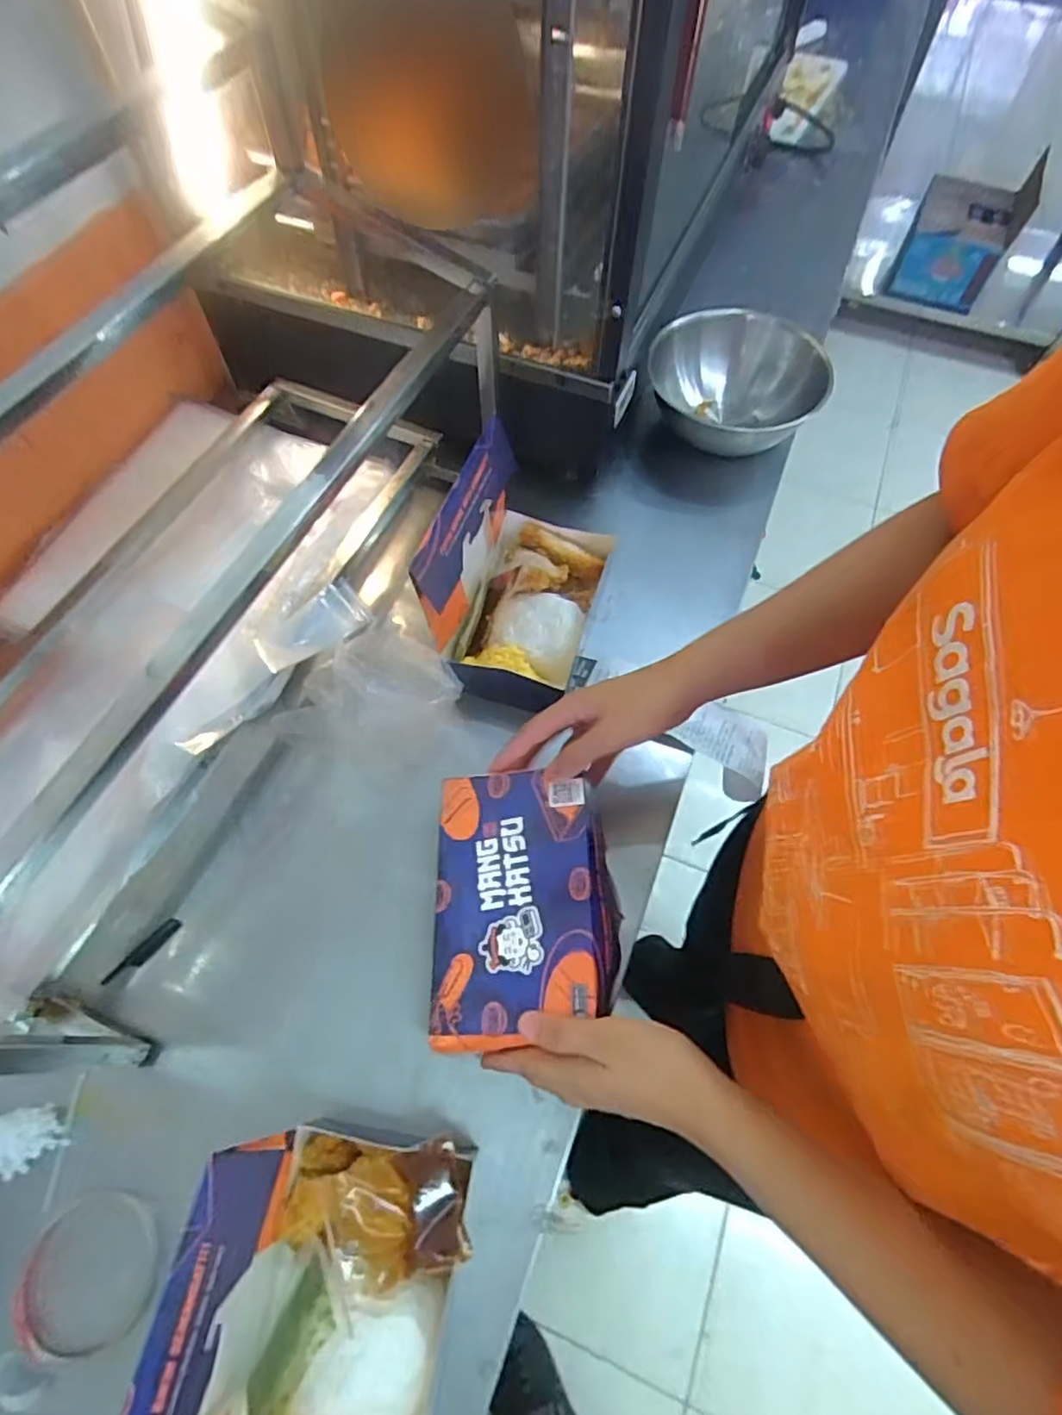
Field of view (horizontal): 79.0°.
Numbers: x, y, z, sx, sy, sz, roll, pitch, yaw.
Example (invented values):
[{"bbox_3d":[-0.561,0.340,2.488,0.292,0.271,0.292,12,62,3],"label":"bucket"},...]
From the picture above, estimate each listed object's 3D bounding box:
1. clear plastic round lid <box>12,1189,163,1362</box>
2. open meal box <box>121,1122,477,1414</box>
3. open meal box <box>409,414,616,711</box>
[{"bbox_3d":[-0.271,0.347,0.395,0.080,0.009,0.075,-10,63,-6],"label":"clear plastic round lid"},{"bbox_3d":[-0.105,0.321,0.322,0.121,0.150,0.180,11,63,5],"label":"open meal box"},{"bbox_3d":[-0.007,-0.112,0.557,0.119,0.153,0.186,16,63,7],"label":"open meal box"}]

